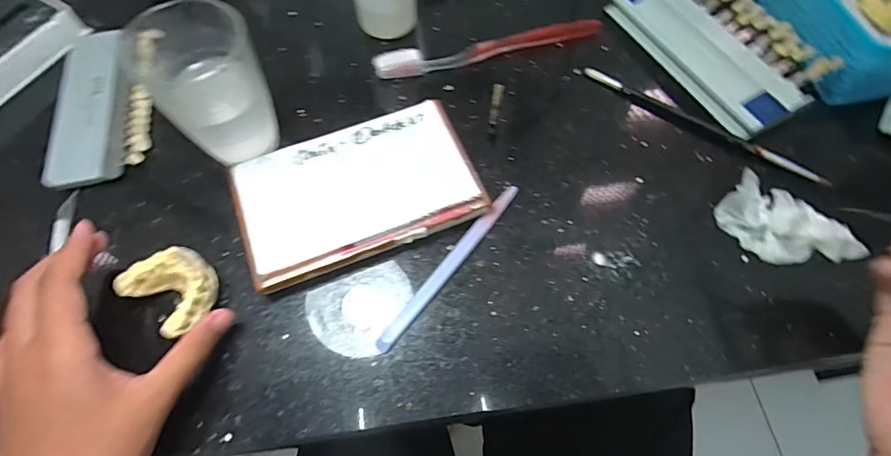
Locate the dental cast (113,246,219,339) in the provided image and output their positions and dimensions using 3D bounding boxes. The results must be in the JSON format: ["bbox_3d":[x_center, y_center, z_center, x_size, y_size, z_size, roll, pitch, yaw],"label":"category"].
[{"bbox_3d":[-0.163,0.036,0.272,0.052,0.022,0.043,33,69,18],"label":"dental cast"}]

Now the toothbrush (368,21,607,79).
[{"bbox_3d":[0.037,-0.147,0.369,0.189,0.010,0.019,-14,63,-5],"label":"toothbrush"}]

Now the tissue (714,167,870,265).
[{"bbox_3d":[0.222,0.001,0.296,0.052,0.018,0.079,-42,69,-17],"label":"tissue"}]

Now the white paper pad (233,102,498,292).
[{"bbox_3d":[-0.058,-0.024,0.302,0.150,0.020,0.089,-22,64,-8],"label":"white paper pad"}]

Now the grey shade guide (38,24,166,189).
[{"bbox_3d":[-0.256,-0.092,0.335,0.074,0.017,0.130,-7,63,-1],"label":"grey shade guide"}]

